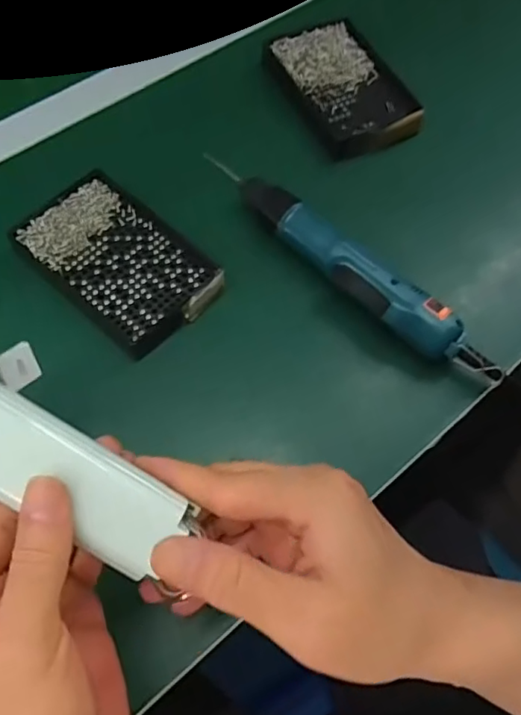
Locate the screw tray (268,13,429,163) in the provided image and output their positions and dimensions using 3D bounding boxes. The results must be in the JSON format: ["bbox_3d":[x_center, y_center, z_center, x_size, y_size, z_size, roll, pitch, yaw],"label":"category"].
[{"bbox_3d":[0.071,-0.239,0.504,0.097,0.020,0.146,-26,69,-14],"label":"screw tray"}]

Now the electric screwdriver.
[{"bbox_3d":[0.059,-0.071,0.420,0.037,0.035,0.272,-40,73,-19],"label":"electric screwdriver"}]

